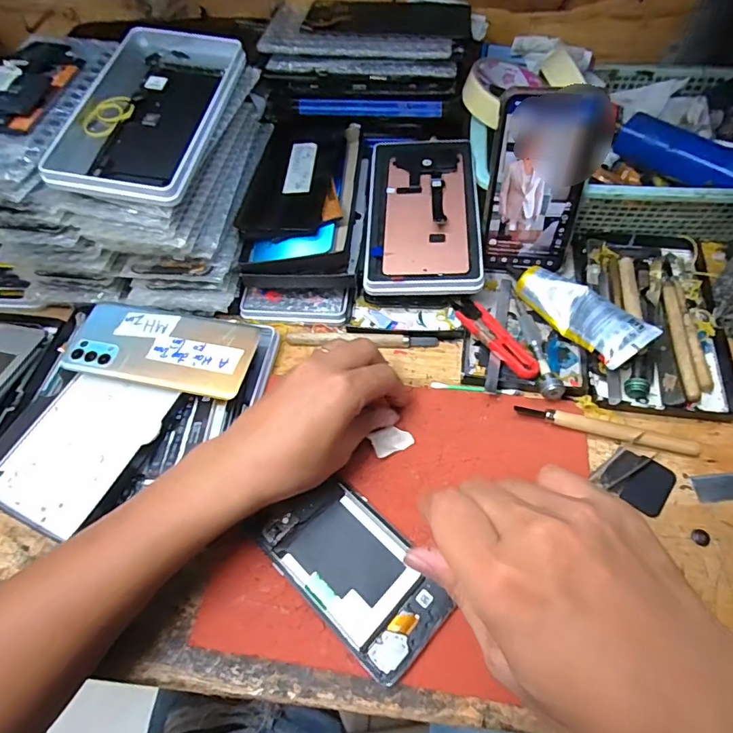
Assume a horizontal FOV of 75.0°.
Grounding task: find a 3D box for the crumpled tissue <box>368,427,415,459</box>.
[{"bbox_3d":[0.019,0.056,0.365,0.031,0.008,0.019,-27,67,-9],"label":"crumpled tissue"}]

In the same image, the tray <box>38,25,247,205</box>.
[{"bbox_3d":[-0.168,-0.207,0.379,0.101,0.025,0.182,7,60,10],"label":"tray"}]

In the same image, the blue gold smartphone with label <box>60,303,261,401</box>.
[{"bbox_3d":[-0.171,-0.016,0.398,0.157,0.015,0.068,9,60,10],"label":"blue gold smartphone with label"}]

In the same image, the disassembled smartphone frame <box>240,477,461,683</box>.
[{"bbox_3d":[-0.010,0.131,0.319,0.131,0.008,0.072,39,69,24],"label":"disassembled smartphone frame"}]

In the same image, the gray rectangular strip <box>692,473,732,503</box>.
[{"bbox_3d":[0.253,0.085,0.337,0.039,0.004,0.018,-5,59,2],"label":"gray rectangular strip"}]

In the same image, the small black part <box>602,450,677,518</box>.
[{"bbox_3d":[0.198,0.082,0.345,0.041,0.004,0.040,35,68,23],"label":"small black part"}]

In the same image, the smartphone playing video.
[{"bbox_3d":[0.145,-0.148,0.397,0.082,0.146,0.005,5,39,7],"label":"smartphone playing video"}]

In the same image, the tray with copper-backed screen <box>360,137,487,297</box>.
[{"bbox_3d":[0.052,-0.140,0.437,0.100,0.016,0.174,1,62,6],"label":"tray with copper-backed screen"}]

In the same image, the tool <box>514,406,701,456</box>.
[{"bbox_3d":[0.178,0.047,0.353,0.129,0.012,0.012,10,60,11],"label":"tool"}]

